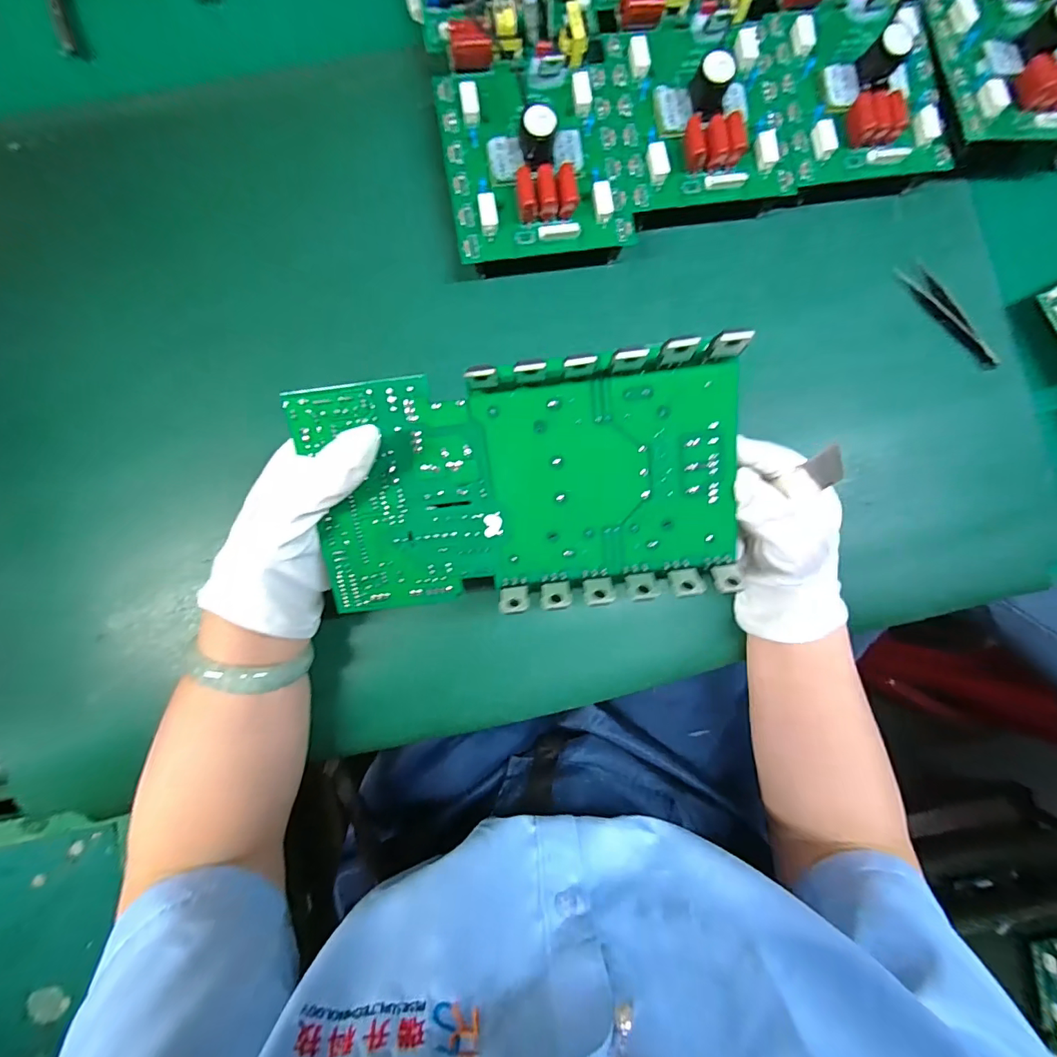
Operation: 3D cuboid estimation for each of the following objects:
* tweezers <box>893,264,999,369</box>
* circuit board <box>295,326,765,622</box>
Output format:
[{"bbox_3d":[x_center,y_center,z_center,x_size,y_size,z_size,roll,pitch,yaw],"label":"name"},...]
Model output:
[{"bbox_3d":[0.345,-0.173,0.381,0.024,0.011,0.108,-36,91,-4],"label":"tweezers"},{"bbox_3d":[-0.004,-0.019,0.241,0.223,0.026,0.122,-6,107,3],"label":"circuit board"}]

